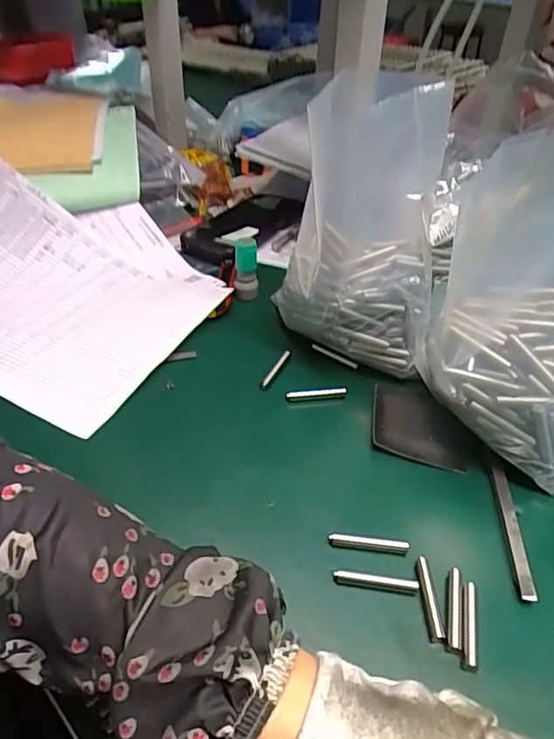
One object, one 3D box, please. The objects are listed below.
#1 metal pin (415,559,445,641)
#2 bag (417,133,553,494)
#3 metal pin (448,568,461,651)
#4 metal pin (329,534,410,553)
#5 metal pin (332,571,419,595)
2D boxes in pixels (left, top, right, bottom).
[{"bbox_3d":[0.088,0.132,0.310,0.008,0.005,0.048,1,40,-3],"label":"metal pin"},{"bbox_3d":[0.174,-0.023,0.347,0.128,0.204,0.104,3,40,-1],"label":"bag"},{"bbox_3d":[0.101,0.135,0.305,0.007,0.004,0.048,12,40,9],"label":"metal pin"},{"bbox_3d":[0.057,0.109,0.335,0.048,0.005,0.007,7,40,4],"label":"metal pin"},{"bbox_3d":[0.058,0.125,0.316,0.049,0.004,0.007,8,40,5],"label":"metal pin"}]

